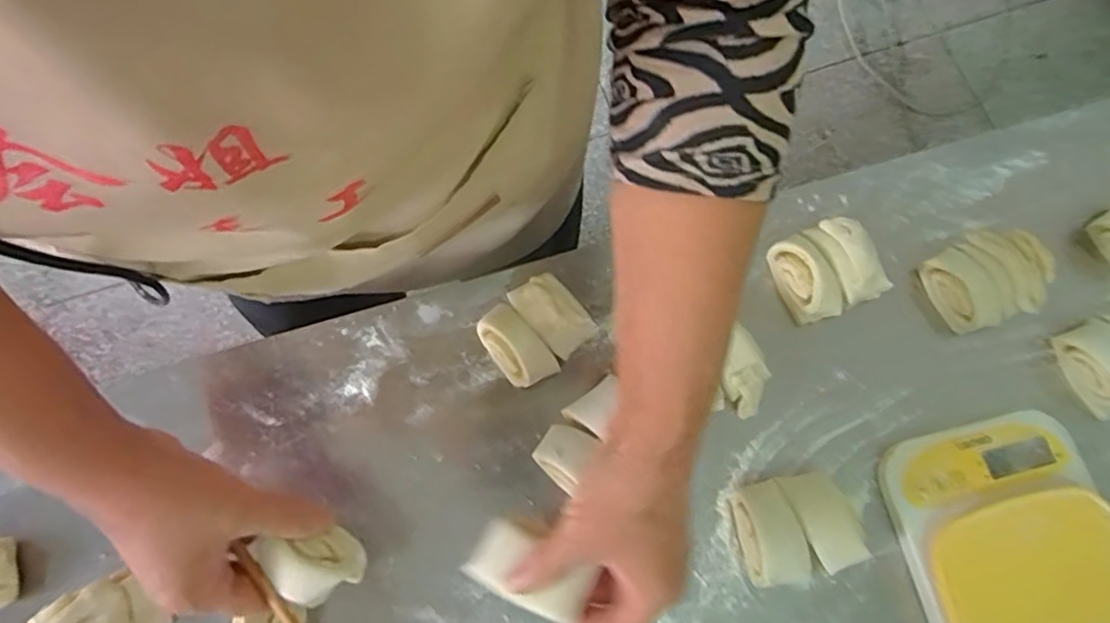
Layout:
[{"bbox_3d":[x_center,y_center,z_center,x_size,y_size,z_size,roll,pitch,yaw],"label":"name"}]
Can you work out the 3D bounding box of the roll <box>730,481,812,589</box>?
[{"bbox_3d":[0.155,0.158,0.470,0.039,0.033,0.068,-10,75,-4],"label":"roll"}]

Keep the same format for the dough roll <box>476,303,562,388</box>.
[{"bbox_3d":[-0.031,0.028,0.501,0.036,0.035,0.067,-38,79,-10],"label":"dough roll"}]

